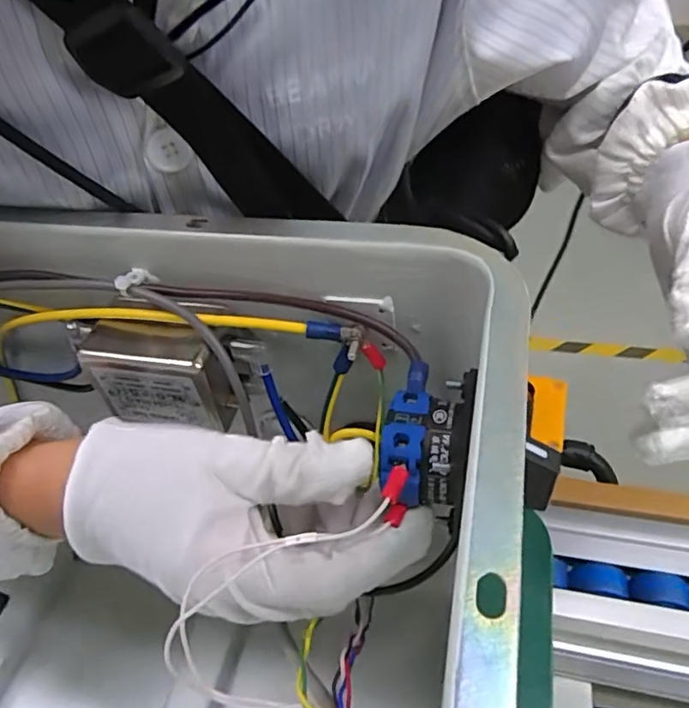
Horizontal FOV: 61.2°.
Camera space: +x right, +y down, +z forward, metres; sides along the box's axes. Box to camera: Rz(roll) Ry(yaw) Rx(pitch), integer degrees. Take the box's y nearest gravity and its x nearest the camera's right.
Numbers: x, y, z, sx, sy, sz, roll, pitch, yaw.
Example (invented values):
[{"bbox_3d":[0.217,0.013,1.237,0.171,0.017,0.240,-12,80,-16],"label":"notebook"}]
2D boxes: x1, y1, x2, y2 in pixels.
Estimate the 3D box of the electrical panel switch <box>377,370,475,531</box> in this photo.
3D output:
[{"bbox_3d":[0.030,0.035,0.217,0.029,0.042,0.042,8,49,14],"label":"electrical panel switch"}]

